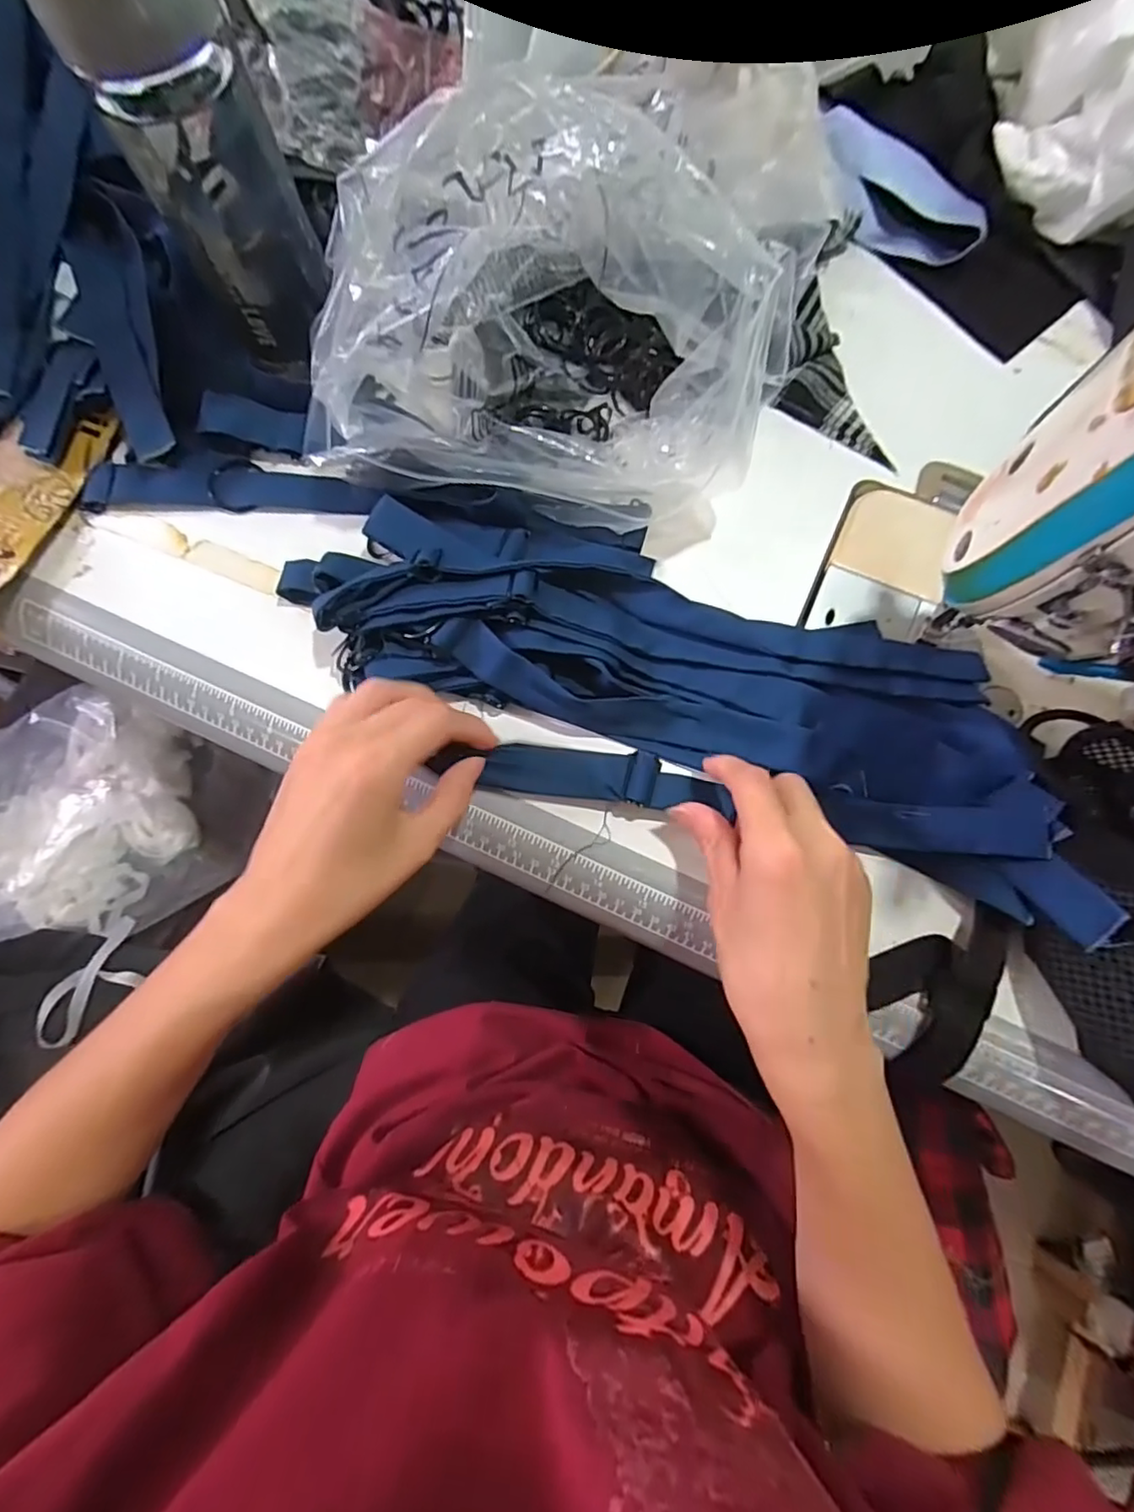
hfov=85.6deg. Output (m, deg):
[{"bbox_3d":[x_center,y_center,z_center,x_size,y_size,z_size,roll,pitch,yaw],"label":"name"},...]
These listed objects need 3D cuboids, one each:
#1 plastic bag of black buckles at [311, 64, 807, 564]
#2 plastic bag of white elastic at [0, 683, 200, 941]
[{"bbox_3d":[-0.018,-0.222,0.307,0.219,0.156,0.143,8,77,3],"label":"plastic bag of black buckles"},{"bbox_3d":[-0.477,0.054,0.595,0.228,0.067,0.214,-22,94,-7],"label":"plastic bag of white elastic"}]

